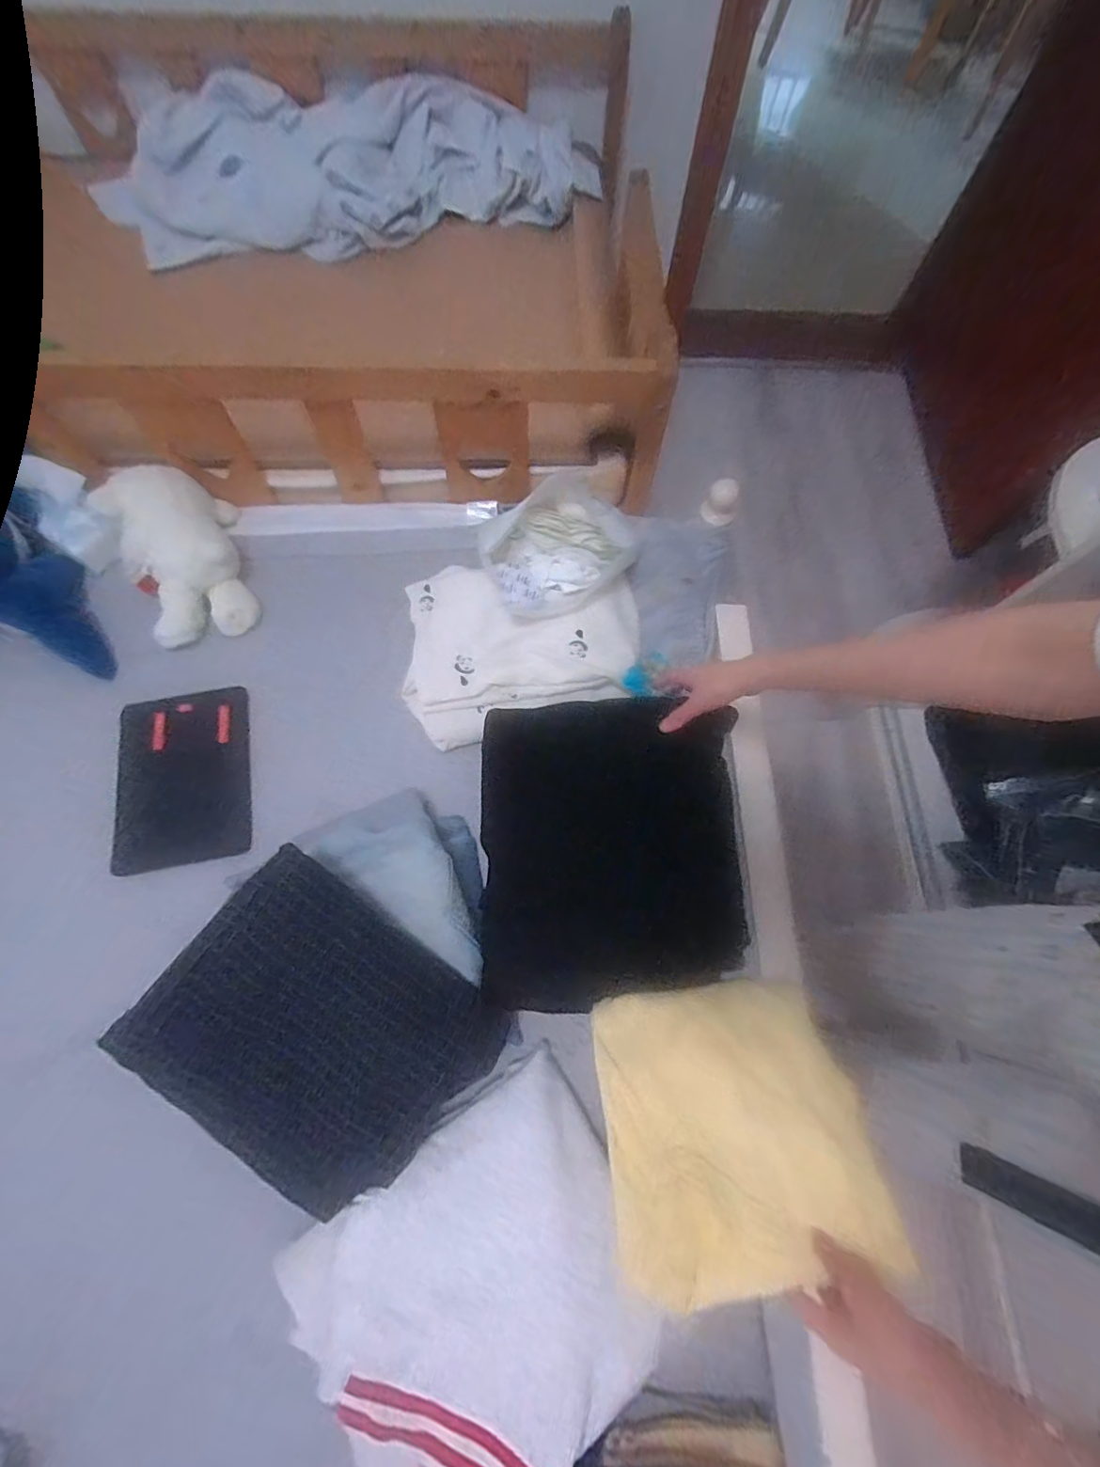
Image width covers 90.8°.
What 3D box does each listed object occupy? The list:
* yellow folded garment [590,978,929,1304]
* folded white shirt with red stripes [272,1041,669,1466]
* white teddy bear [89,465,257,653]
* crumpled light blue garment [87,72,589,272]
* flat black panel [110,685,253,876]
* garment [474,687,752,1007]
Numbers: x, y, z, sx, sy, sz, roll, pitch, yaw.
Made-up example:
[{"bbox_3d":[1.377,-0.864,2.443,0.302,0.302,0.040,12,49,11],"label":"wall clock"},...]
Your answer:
[{"bbox_3d":[0.176,0.376,0.532,0.241,0.017,0.241,-7,51,2],"label":"yellow folded garment"},{"bbox_3d":[-0.061,0.543,0.518,0.322,0.059,0.288,-33,73,-13],"label":"folded white shirt with red stripes"},{"bbox_3d":[-0.554,-0.281,0.811,0.156,0.107,0.296,-25,71,-10],"label":"white teddy bear"},{"bbox_3d":[-0.385,-1.129,1.076,0.954,0.138,0.339,-7,69,-4],"label":"crumpled light blue garment"},{"bbox_3d":[-0.503,0.057,0.744,0.163,0.015,0.242,-8,71,-15],"label":"flat black panel"},{"bbox_3d":[0.075,0.135,0.662,0.306,0.029,0.353,-1,85,-2],"label":"garment"}]

